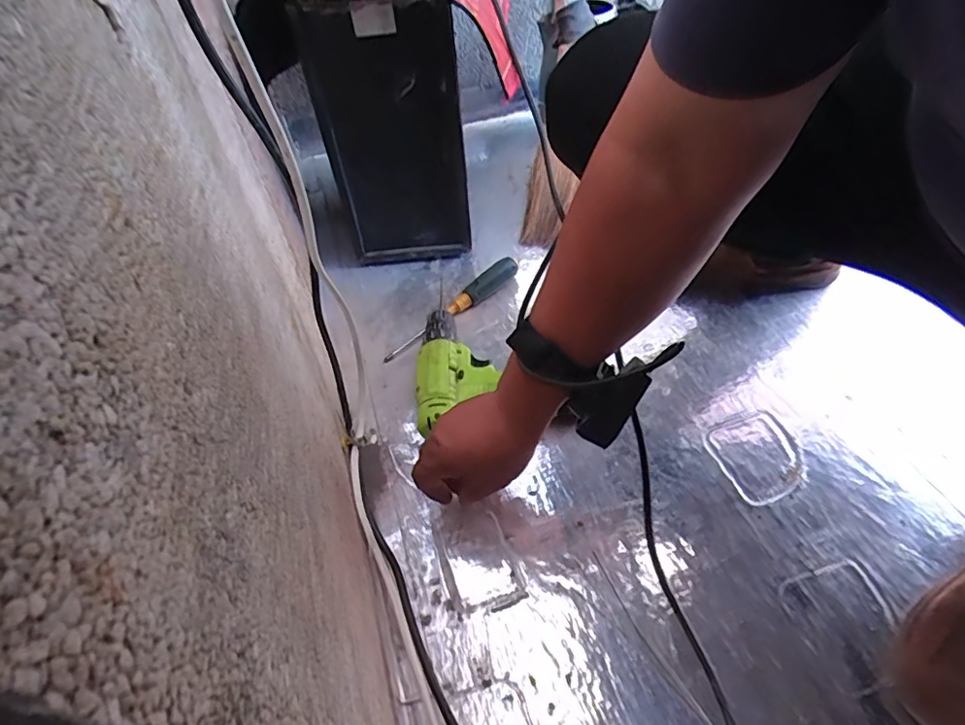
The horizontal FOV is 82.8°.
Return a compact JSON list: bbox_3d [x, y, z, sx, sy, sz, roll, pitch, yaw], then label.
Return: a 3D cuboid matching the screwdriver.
[{"bbox_3d":[-0.040,-0.075,0.715,0.220,0.034,0.024,-33,53,-24],"label":"screwdriver"}]

